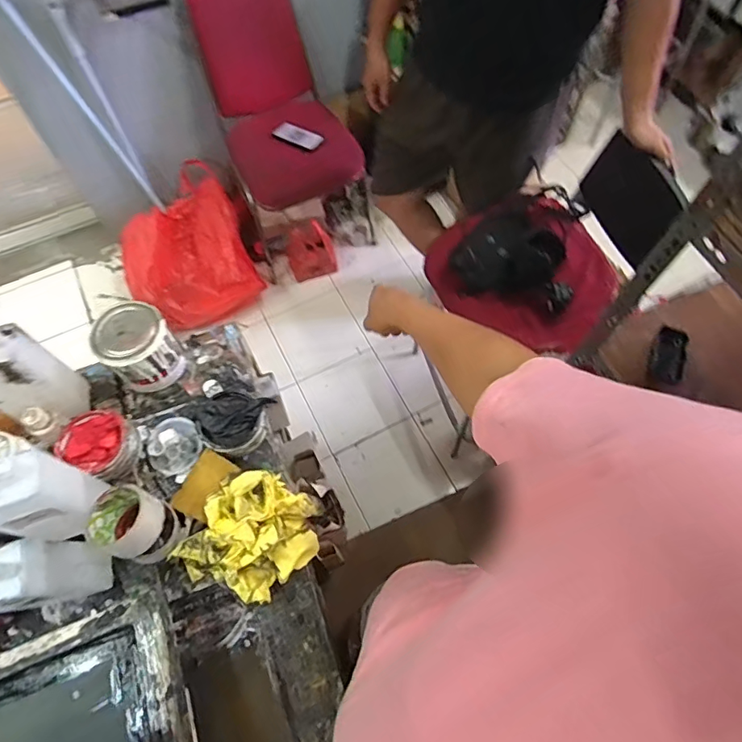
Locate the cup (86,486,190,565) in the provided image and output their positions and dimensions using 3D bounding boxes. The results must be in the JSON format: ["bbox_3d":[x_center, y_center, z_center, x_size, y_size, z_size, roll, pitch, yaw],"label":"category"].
[{"bbox_3d":[-0.323,0.213,0.670,0.103,0.072,0.089,28,67,14],"label":"cup"}]

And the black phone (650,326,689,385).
[{"bbox_3d":[0.520,-0.029,0.850,0.054,0.013,0.102,14,74,6],"label":"black phone"}]

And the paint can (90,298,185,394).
[{"bbox_3d":[-0.353,-0.035,0.749,0.101,0.113,0.094,0,63,1],"label":"paint can"}]

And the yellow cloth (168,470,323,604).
[{"bbox_3d":[-0.165,0.233,0.688,0.162,0.068,0.177,31,68,15],"label":"yellow cloth"}]

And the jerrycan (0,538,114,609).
[{"bbox_3d":[-0.399,0.245,0.576,0.100,0.202,0.072,-11,64,-4],"label":"jerrycan"}]

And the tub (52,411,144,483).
[{"bbox_3d":[-0.404,0.109,0.735,0.107,0.053,0.090,32,68,16],"label":"tub"}]

